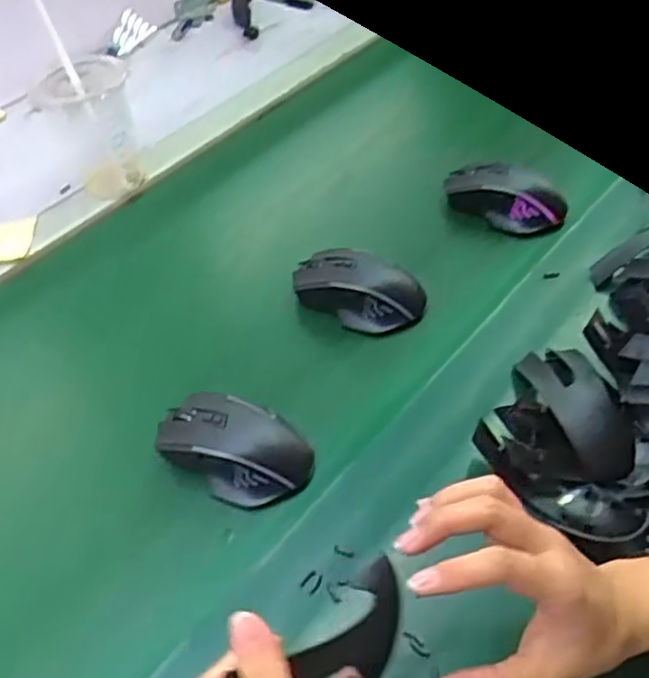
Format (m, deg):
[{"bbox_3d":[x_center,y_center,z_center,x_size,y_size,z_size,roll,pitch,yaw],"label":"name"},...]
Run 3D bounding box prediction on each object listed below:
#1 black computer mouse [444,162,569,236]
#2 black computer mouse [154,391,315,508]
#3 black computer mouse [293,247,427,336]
[{"bbox_3d":[0.171,-0.139,0.694,0.116,0.044,0.059,28,55,26],"label":"black computer mouse"},{"bbox_3d":[-0.066,0.076,0.532,0.115,0.038,0.076,12,50,16],"label":"black computer mouse"},{"bbox_3d":[0.029,-0.046,0.635,0.118,0.040,0.068,11,50,16],"label":"black computer mouse"}]

